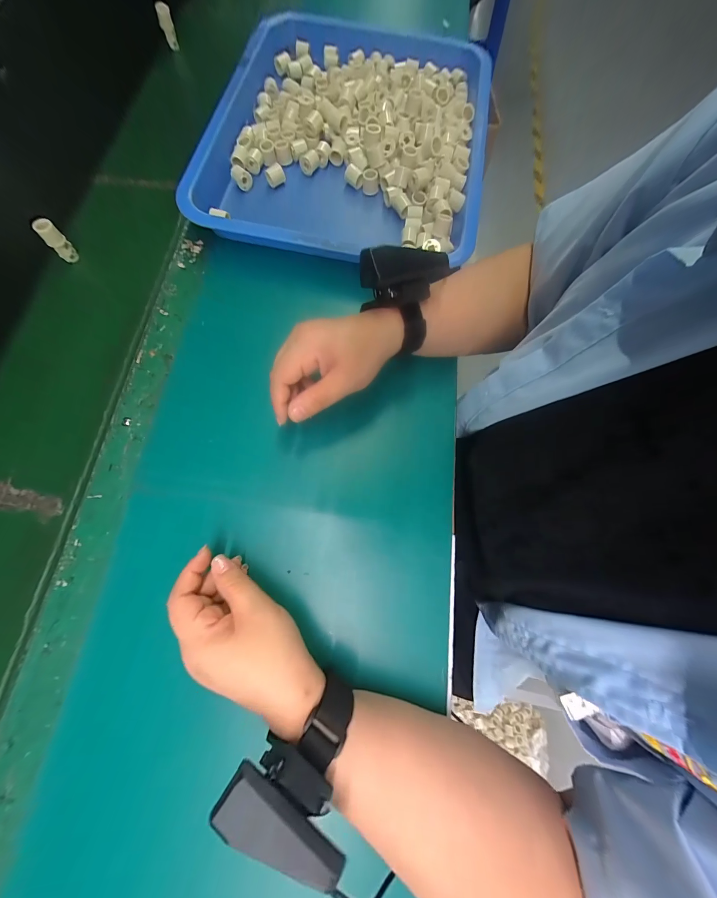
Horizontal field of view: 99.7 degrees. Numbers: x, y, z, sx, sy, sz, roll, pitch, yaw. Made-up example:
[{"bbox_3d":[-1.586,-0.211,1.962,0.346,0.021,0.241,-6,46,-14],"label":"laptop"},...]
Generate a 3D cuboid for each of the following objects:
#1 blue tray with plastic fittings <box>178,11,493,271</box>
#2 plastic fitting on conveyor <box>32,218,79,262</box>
[{"bbox_3d":[0.004,-0.457,0.421,0.333,0.047,0.534,10,74,3],"label":"blue tray with plastic fittings"},{"bbox_3d":[-0.353,-0.243,0.354,0.014,0.043,0.020,38,77,10],"label":"plastic fitting on conveyor"}]

